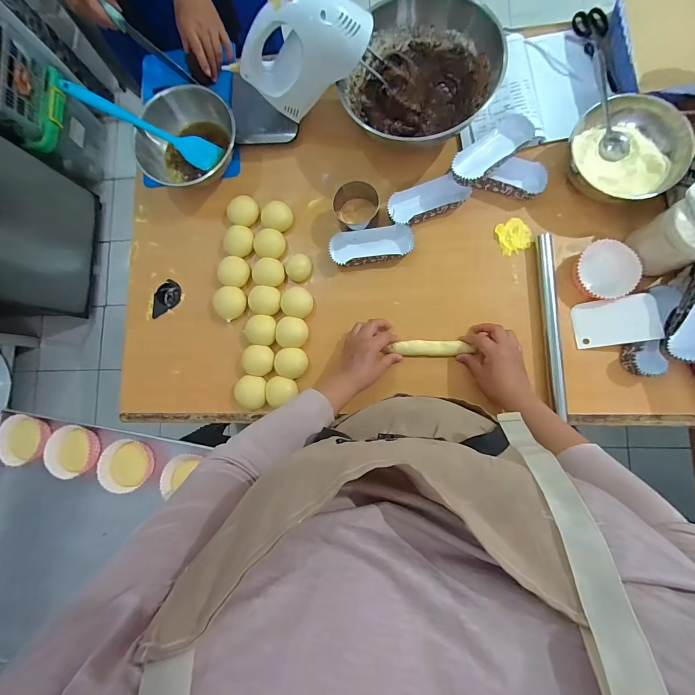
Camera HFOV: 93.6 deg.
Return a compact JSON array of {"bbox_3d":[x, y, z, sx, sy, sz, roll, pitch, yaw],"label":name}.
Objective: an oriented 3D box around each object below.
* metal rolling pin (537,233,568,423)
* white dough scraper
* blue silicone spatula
[{"bbox_3d":[0.337,-0.041,0.535,0.021,0.022,0.298,-2,84,5],"label":"metal rolling pin"},{"bbox_3d":[0.433,-0.042,0.530,0.111,0.010,0.075,-10,84,23],"label":"white dough scraper"},{"bbox_3d":[-0.369,-0.403,0.600,0.259,0.023,0.052,17,85,-23],"label":"blue silicone spatula"}]

